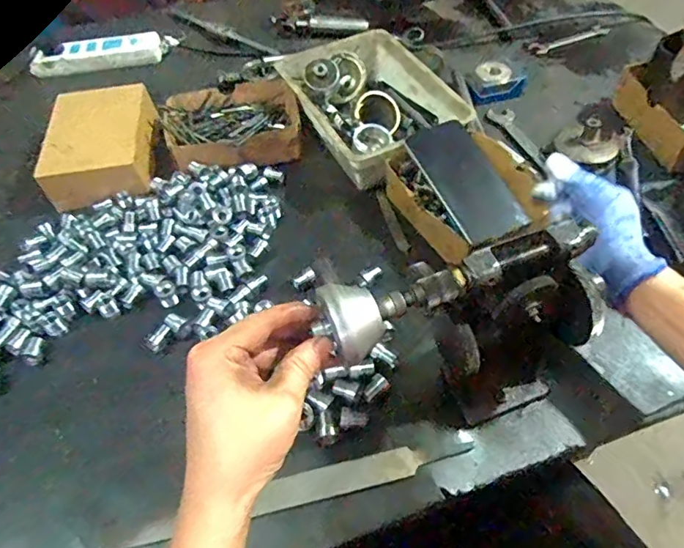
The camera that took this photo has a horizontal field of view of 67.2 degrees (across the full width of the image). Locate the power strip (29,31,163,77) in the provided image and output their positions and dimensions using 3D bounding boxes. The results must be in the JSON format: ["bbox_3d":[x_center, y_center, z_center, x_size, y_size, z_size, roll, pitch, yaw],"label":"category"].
[{"bbox_3d":[-0.401,-0.363,0.845,0.210,0.036,0.054,-10,51,-5],"label":"power strip"}]

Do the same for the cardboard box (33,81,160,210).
[{"bbox_3d":[-0.305,-0.167,0.654,0.129,0.051,0.183,-7,51,-2],"label":"cardboard box"}]

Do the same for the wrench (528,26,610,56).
[{"bbox_3d":[0.374,-0.388,0.845,0.128,0.013,0.027,-16,52,-10],"label":"wrench"}]

